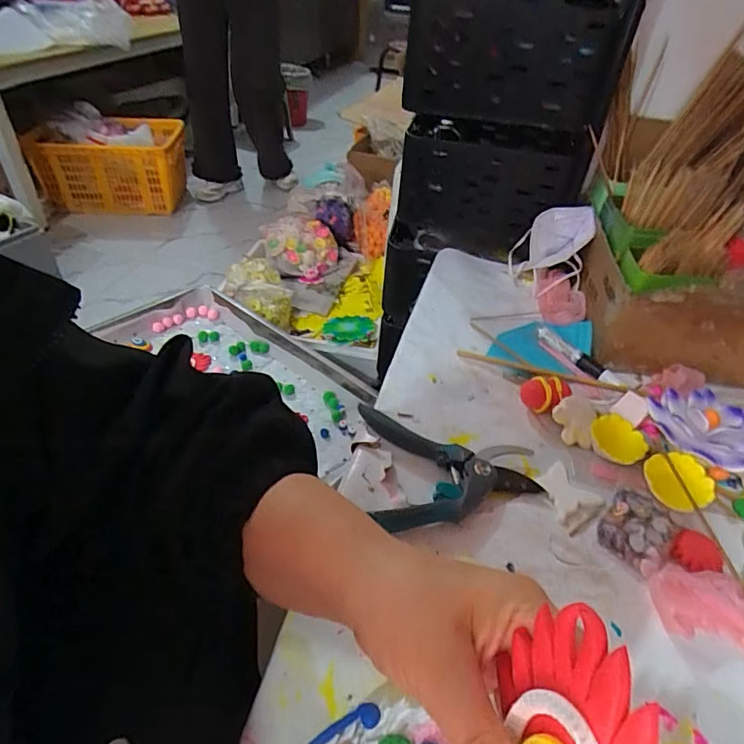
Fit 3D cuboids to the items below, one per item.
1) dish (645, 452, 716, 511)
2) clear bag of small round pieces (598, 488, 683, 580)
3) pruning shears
[{"bbox_3d":[0.278,0.099,0.454,0.058,0.012,0.051,-14,67,-1],"label":"dish"},{"bbox_3d":[0.231,0.137,0.435,0.053,0.017,0.070,33,48,28],"label":"clear bag of small round pieces"},{"bbox_3d":[0.074,0.089,0.468,0.160,0.022,0.128,2,41,-5],"label":"pruning shears"}]

